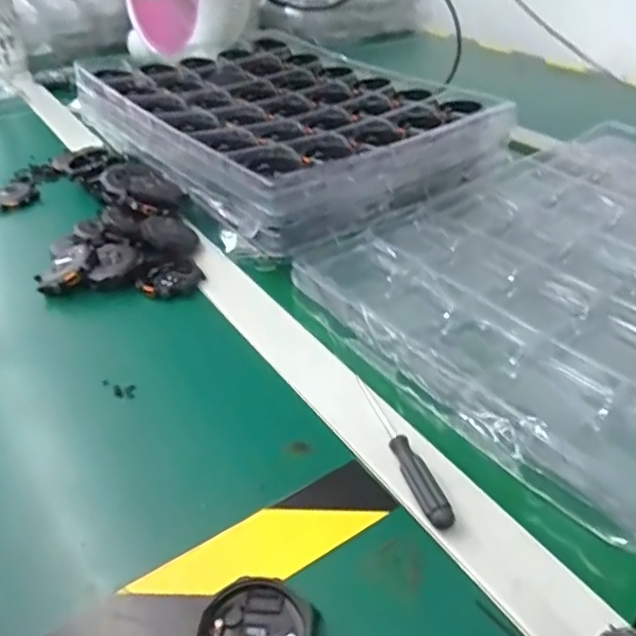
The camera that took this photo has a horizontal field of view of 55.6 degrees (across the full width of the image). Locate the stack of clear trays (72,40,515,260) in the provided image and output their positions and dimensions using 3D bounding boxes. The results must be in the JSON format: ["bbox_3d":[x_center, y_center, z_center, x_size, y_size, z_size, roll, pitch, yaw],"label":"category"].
[{"bbox_3d":[-0.052,-0.232,0.697,0.313,0.061,0.454,-23,40,-26],"label":"stack of clear trays"}]

